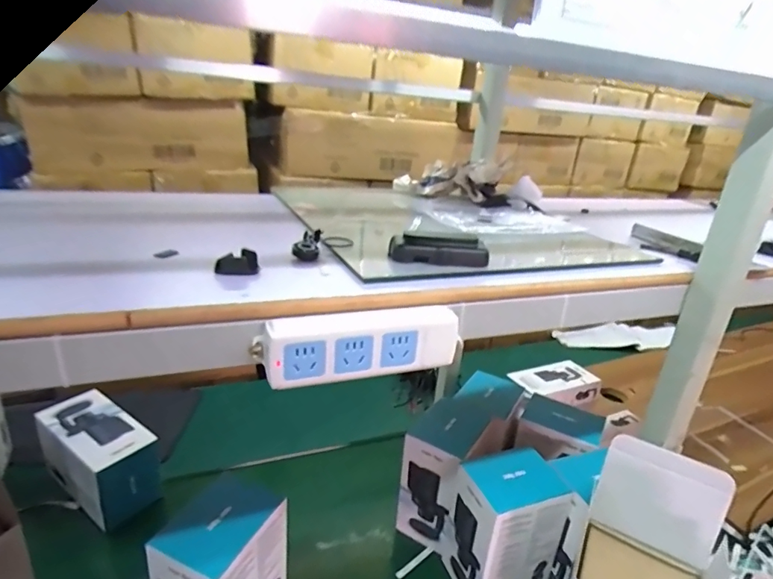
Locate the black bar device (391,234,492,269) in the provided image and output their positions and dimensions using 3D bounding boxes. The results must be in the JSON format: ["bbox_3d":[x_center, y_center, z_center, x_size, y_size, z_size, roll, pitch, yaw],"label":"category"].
[{"bbox_3d":[0.058,-0.042,0.503,0.109,0.032,0.024,3,21,-6],"label":"black bar device"}]

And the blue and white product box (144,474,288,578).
[{"bbox_3d":[-0.234,0.418,0.660,0.114,0.211,0.151,12,22,18],"label":"blue and white product box"}]

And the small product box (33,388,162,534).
[{"bbox_3d":[-0.570,0.337,0.906,0.237,0.169,0.126,18,24,30],"label":"small product box"}]

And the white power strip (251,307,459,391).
[{"bbox_3d":[-0.021,0.050,0.403,0.177,0.051,0.031,-4,23,-22],"label":"white power strip"}]

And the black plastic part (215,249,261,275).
[{"bbox_3d":[-0.141,-0.025,0.431,0.039,0.019,0.017,-3,22,-20],"label":"black plastic part"}]

